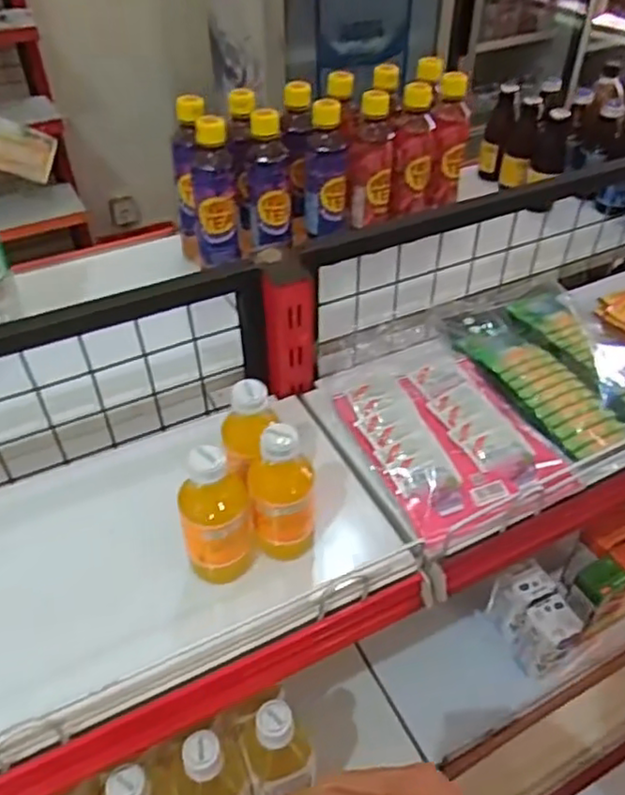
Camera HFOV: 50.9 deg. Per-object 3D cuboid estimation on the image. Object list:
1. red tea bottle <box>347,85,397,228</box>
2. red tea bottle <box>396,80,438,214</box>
[{"bbox_3d":[0.076,-0.298,0.826,0.056,0.150,0.052,5,43,6],"label":"red tea bottle"},{"bbox_3d":[0.133,-0.318,0.851,0.051,0.153,0.056,9,44,10],"label":"red tea bottle"}]

